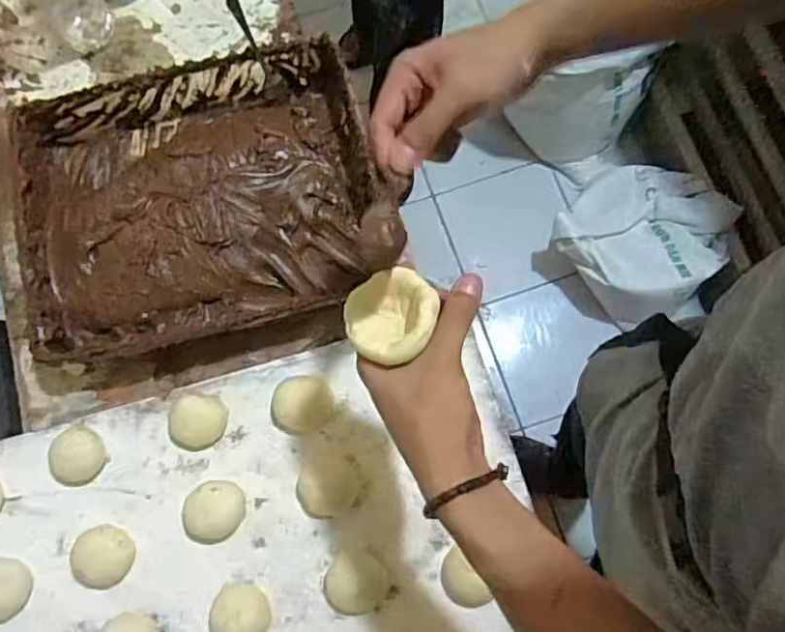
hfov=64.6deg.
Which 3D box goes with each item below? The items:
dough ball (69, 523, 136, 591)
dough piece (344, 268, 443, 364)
[{"bbox_3d":[-0.267,0.223,0.579,0.056,0.030,0.054,0,76,1],"label":"dough ball"},{"bbox_3d":[0.005,0.003,0.412,0.065,0.035,0.065,-14,62,28],"label":"dough piece"}]

